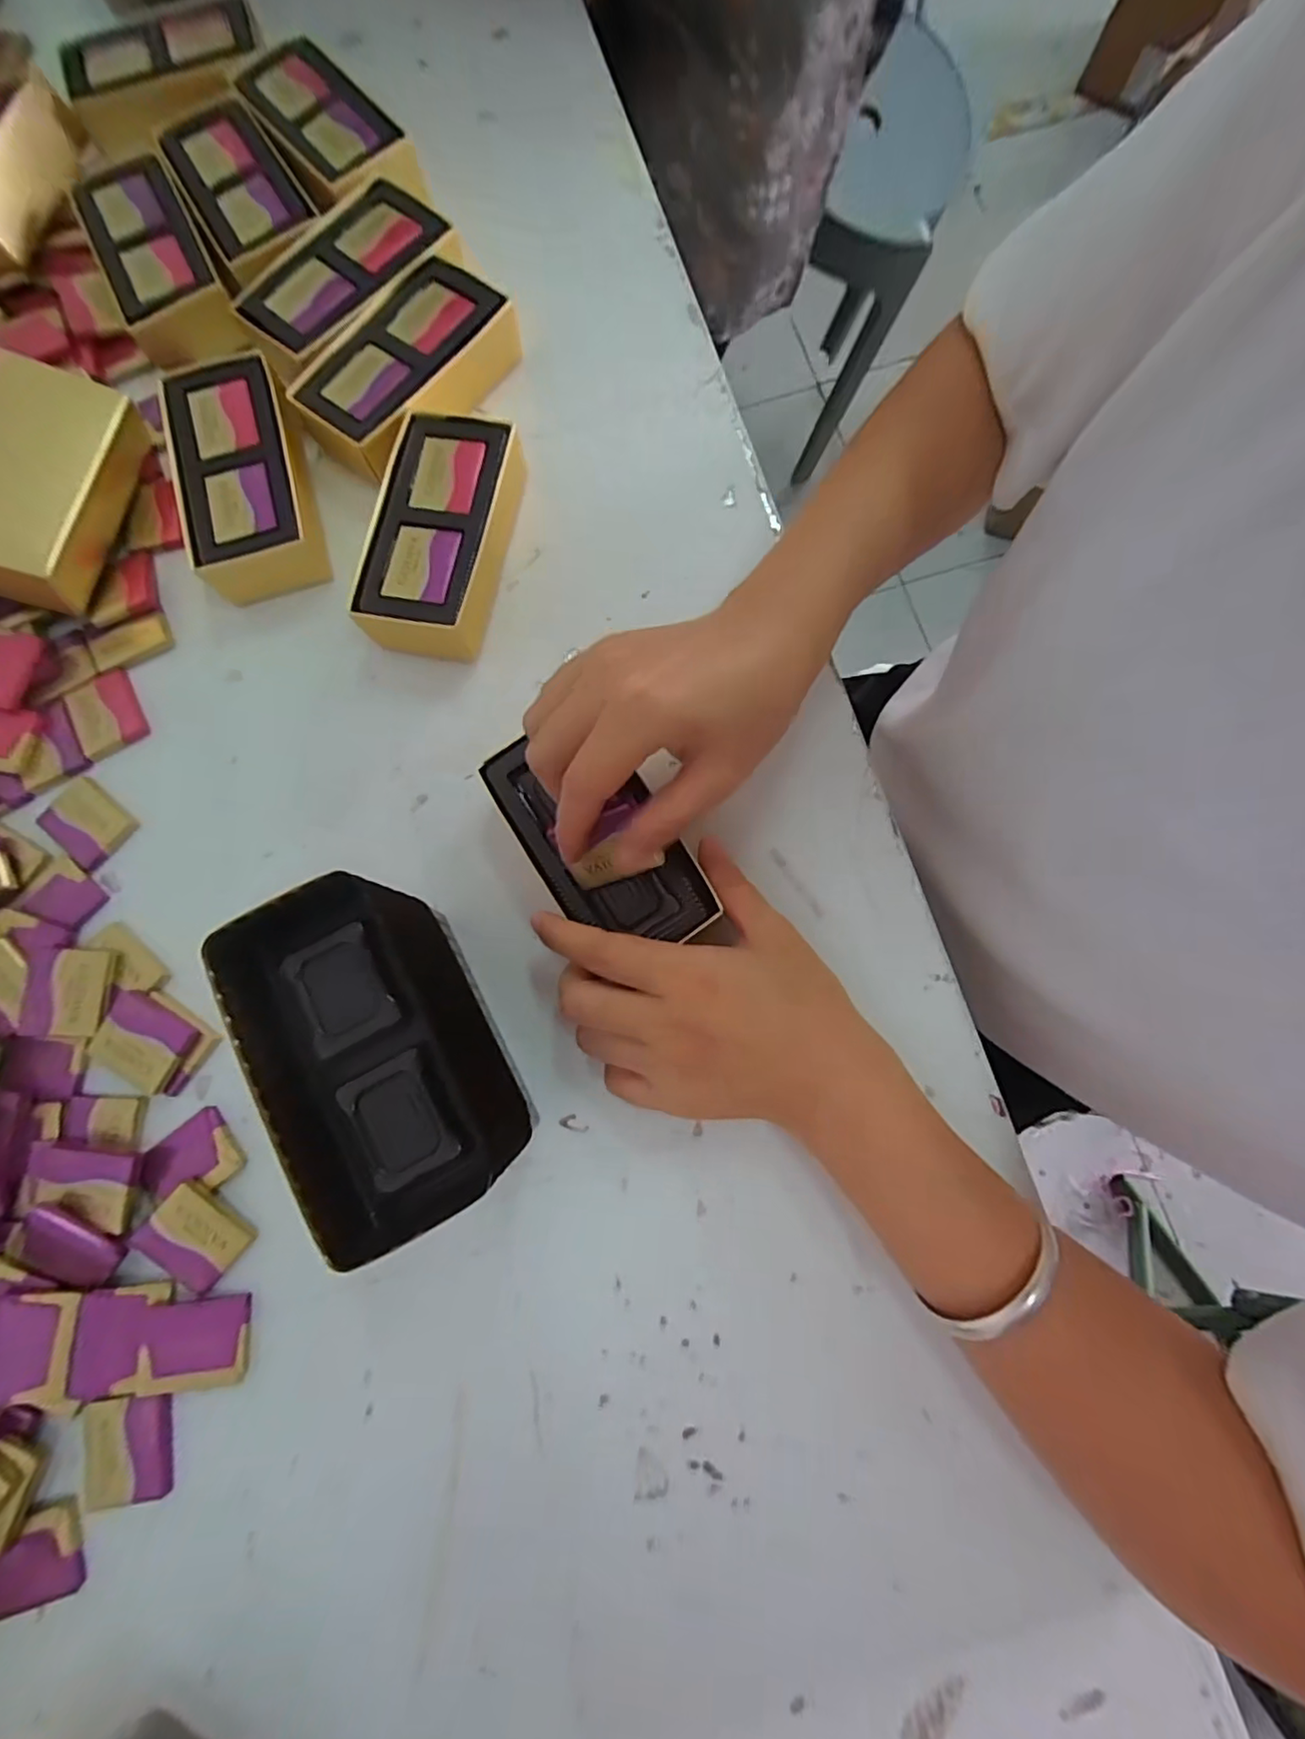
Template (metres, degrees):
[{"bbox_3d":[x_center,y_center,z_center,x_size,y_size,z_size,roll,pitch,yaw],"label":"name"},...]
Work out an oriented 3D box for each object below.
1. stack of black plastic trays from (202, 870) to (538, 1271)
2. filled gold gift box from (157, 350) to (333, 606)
[{"bbox_3d":[-0.101,0.064,0.240,0.060,0.088,0.124,-30,80,-4],"label":"stack of black plastic trays"},{"bbox_3d":[-0.207,-0.198,0.319,0.060,0.032,0.120,-17,80,-2],"label":"filled gold gift box"}]

